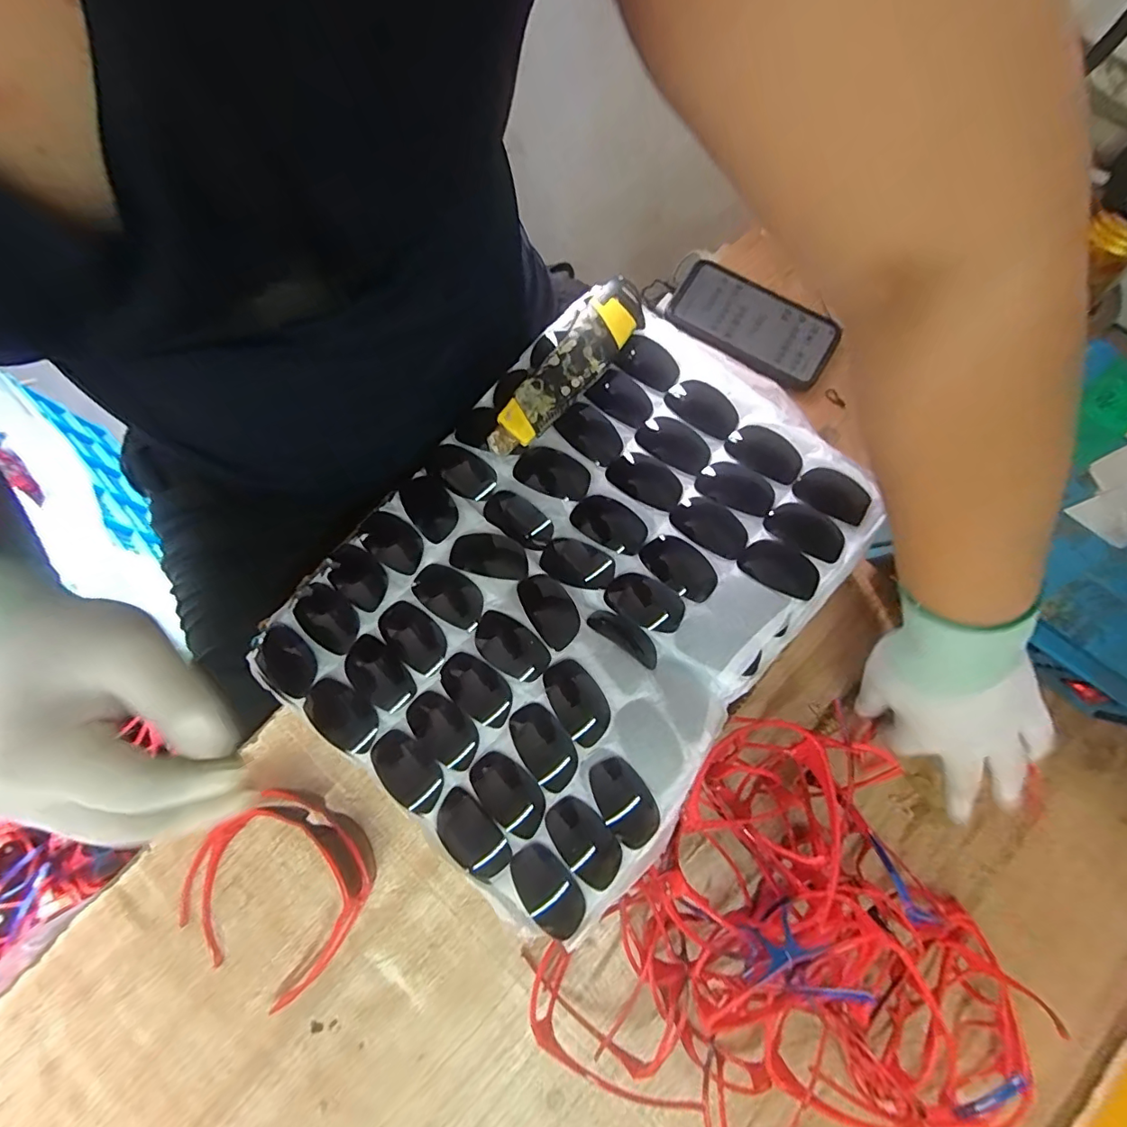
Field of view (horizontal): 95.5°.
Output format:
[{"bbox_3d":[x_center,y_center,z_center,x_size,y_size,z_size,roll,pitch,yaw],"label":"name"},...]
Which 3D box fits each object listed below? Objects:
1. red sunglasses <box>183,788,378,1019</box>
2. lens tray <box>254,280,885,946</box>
[{"bbox_3d":[-0.226,0.258,0.396,0.129,0.050,0.143,38,80,7],"label":"red sunglasses"},{"bbox_3d":[0.011,0.004,0.373,0.291,0.044,0.410,39,81,8],"label":"lens tray"}]

